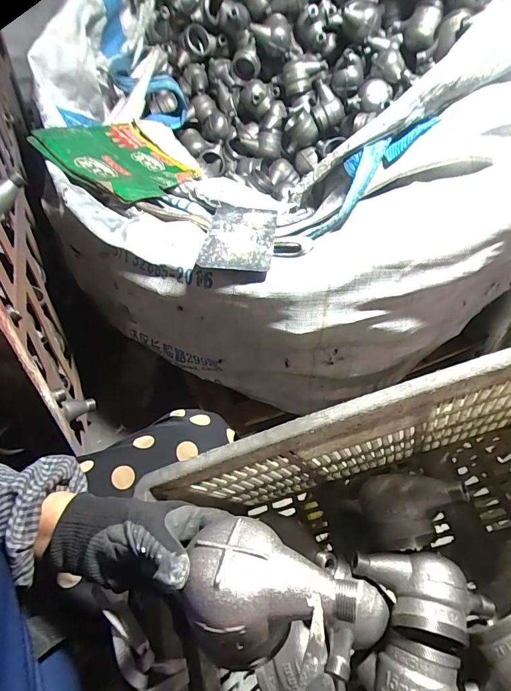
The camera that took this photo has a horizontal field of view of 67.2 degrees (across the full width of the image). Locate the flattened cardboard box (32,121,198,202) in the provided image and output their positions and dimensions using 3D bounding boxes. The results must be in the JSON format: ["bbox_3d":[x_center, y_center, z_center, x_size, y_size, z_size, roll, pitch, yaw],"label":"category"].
[{"bbox_3d":[-0.294,-0.419,0.860,0.279,0.028,0.269,33,44,7],"label":"flattened cardboard box"}]

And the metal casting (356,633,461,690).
[{"bbox_3d":[0.178,0.370,0.409,0.110,0.064,0.074,17,50,10],"label":"metal casting"}]

